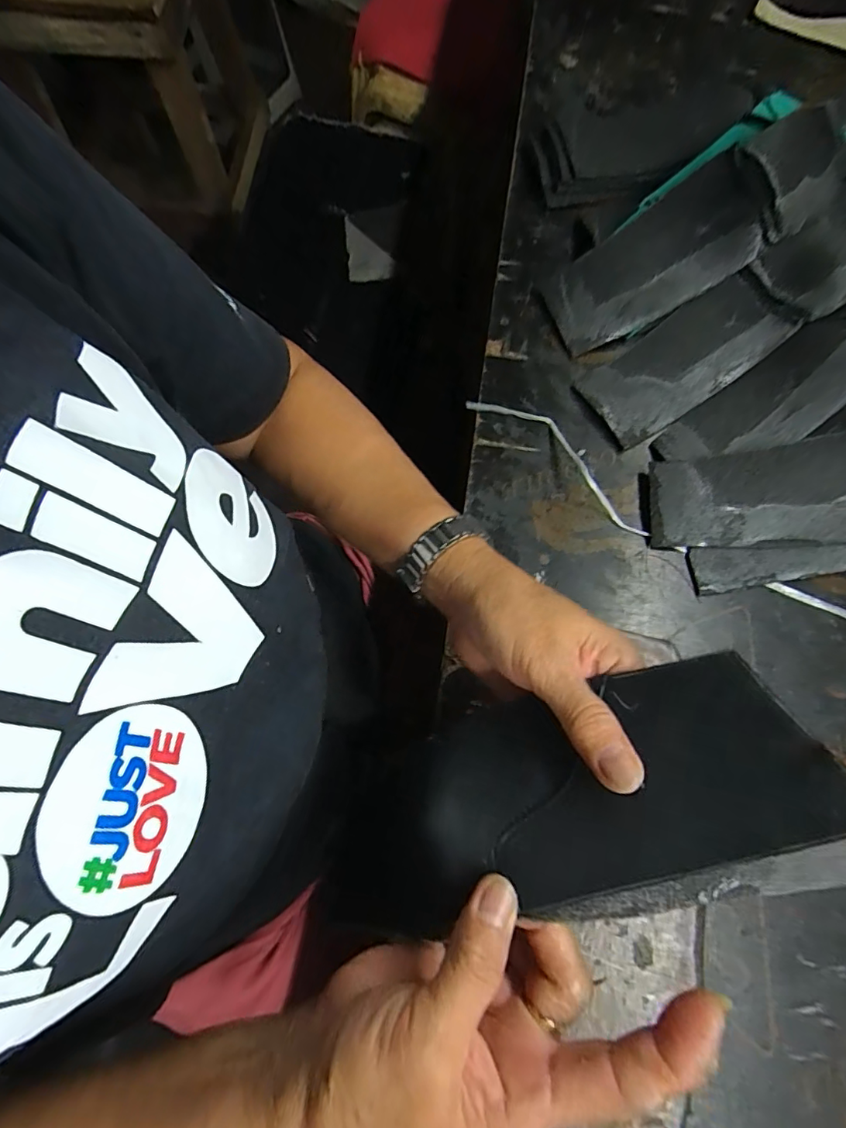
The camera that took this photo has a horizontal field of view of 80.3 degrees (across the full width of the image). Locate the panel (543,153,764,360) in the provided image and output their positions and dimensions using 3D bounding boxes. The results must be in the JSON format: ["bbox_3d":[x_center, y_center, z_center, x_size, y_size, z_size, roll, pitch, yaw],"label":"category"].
[{"bbox_3d":[0.175,-0.231,0.389,0.154,0.019,0.074,-28,100,19],"label":"panel"}]

